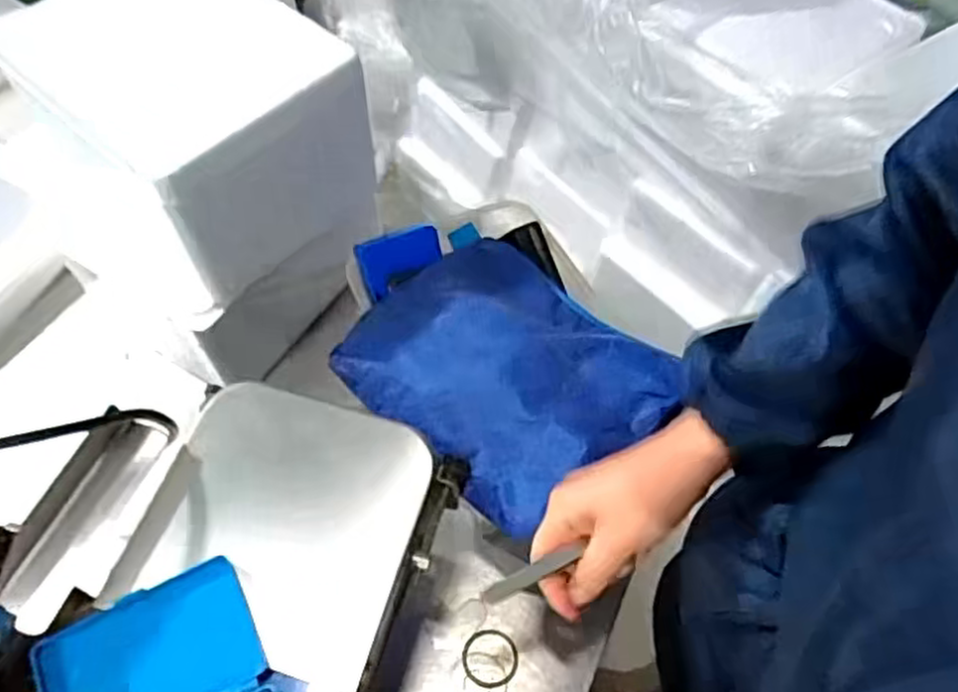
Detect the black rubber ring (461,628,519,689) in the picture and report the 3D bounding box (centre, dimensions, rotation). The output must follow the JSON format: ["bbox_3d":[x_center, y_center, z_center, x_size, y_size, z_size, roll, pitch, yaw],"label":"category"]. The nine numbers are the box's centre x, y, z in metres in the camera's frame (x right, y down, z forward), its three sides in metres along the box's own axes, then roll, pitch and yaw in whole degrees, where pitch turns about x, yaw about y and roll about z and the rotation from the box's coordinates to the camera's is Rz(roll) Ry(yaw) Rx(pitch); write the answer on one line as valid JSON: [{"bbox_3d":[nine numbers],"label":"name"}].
[{"bbox_3d":[0.008,0.230,0.539,0.041,0.005,0.040,1,57,-1],"label":"black rubber ring"}]

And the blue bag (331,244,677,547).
[{"bbox_3d":[0.016,0.009,0.528,0.175,0.033,0.205,-37,65,-23],"label":"blue bag"}]

